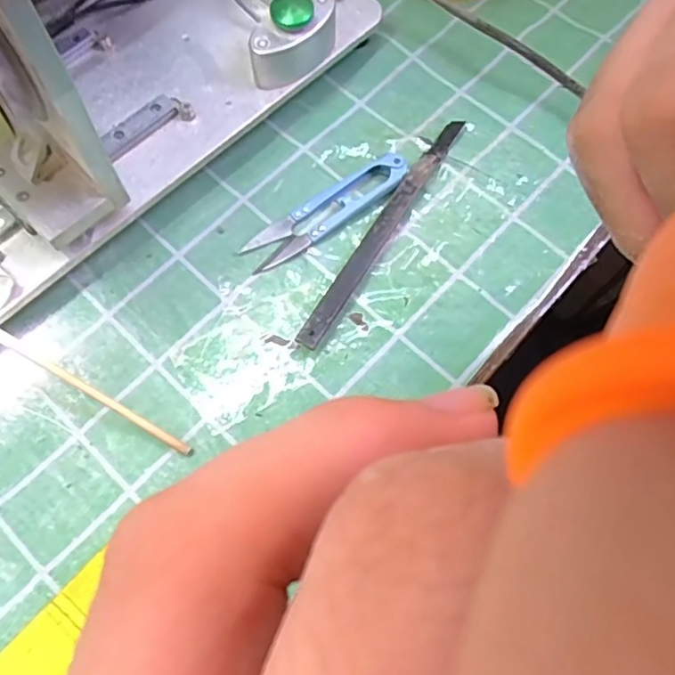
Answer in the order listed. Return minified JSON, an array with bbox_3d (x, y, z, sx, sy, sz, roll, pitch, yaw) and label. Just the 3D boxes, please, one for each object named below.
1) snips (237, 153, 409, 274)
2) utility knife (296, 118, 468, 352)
[{"bbox_3d":[-0.006,-0.070,0.321,0.100,0.010,0.025,-35,73,-14],"label":"snips"},{"bbox_3d":[0.027,-0.061,0.319,0.011,0.009,0.163,30,70,11],"label":"utility knife"}]

